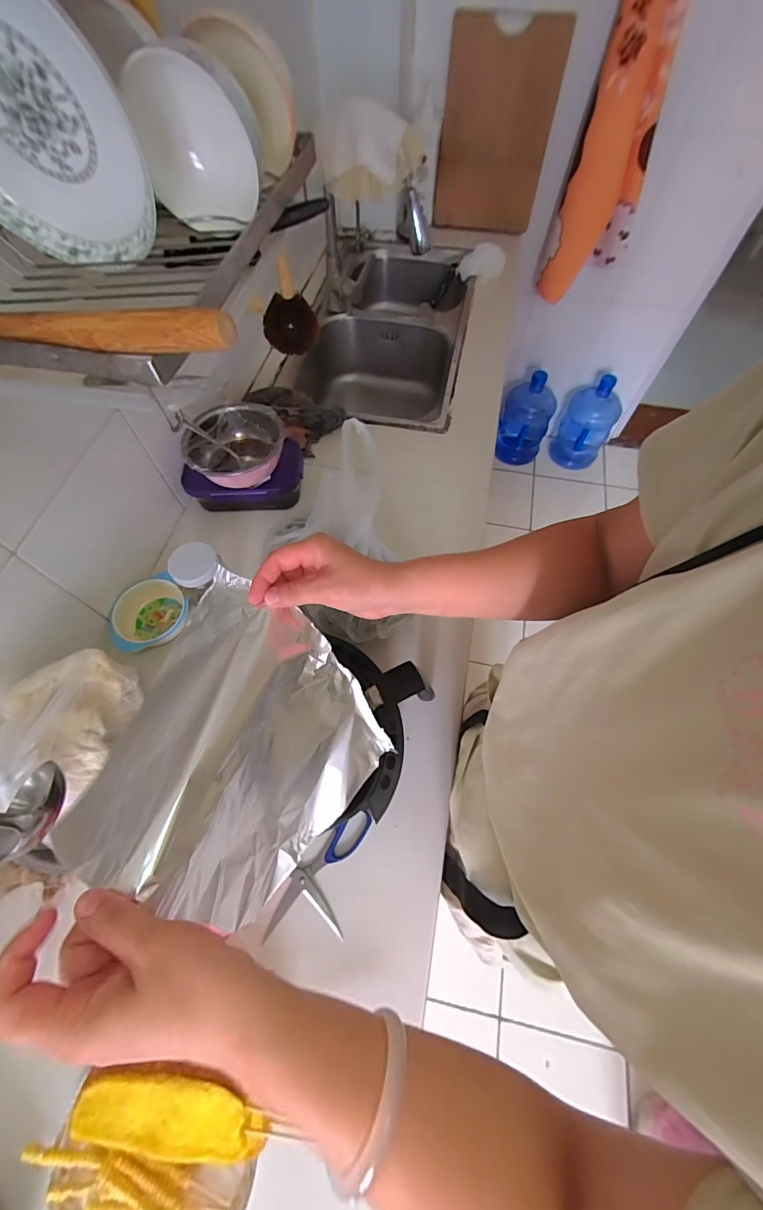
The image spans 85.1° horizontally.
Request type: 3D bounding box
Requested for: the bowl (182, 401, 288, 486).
[{"bbox_3d":[-0.244,-0.272,0.713,0.157,0.058,0.156,0,65,0],"label":"bowl"}]

